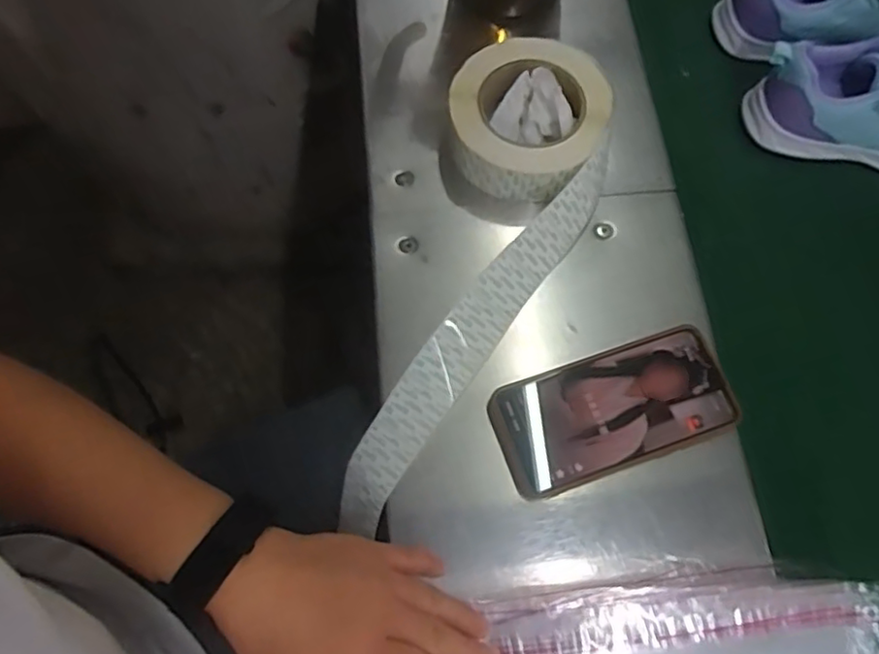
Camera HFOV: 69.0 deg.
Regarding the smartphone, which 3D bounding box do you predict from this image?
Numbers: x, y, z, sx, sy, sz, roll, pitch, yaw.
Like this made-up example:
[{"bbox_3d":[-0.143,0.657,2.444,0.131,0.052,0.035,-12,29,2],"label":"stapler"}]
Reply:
[{"bbox_3d":[0.117,0.055,0.431,0.158,0.010,0.077,-19,72,-6],"label":"smartphone"}]

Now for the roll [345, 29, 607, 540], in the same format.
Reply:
[{"bbox_3d":[0.037,-0.039,0.461,0.128,0.056,0.378,14,72,6],"label":"roll"}]

